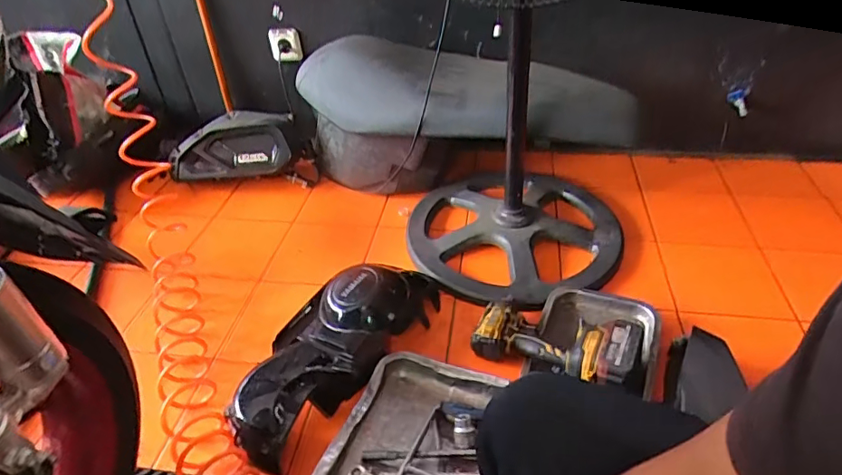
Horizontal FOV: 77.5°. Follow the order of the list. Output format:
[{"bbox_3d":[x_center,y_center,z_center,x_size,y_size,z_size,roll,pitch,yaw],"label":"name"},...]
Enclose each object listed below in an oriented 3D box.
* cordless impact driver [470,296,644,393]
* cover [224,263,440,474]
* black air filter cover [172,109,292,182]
[{"bbox_3d":[0.214,0.165,0.835,0.249,0.087,0.122,18,44,24],"label":"cordless impact driver"},{"bbox_3d":[-0.138,0.166,0.866,0.170,0.107,0.425,25,47,31],"label":"cover"},{"bbox_3d":[-0.480,-0.239,1.344,0.310,0.128,0.136,-1,39,4],"label":"black air filter cover"}]

